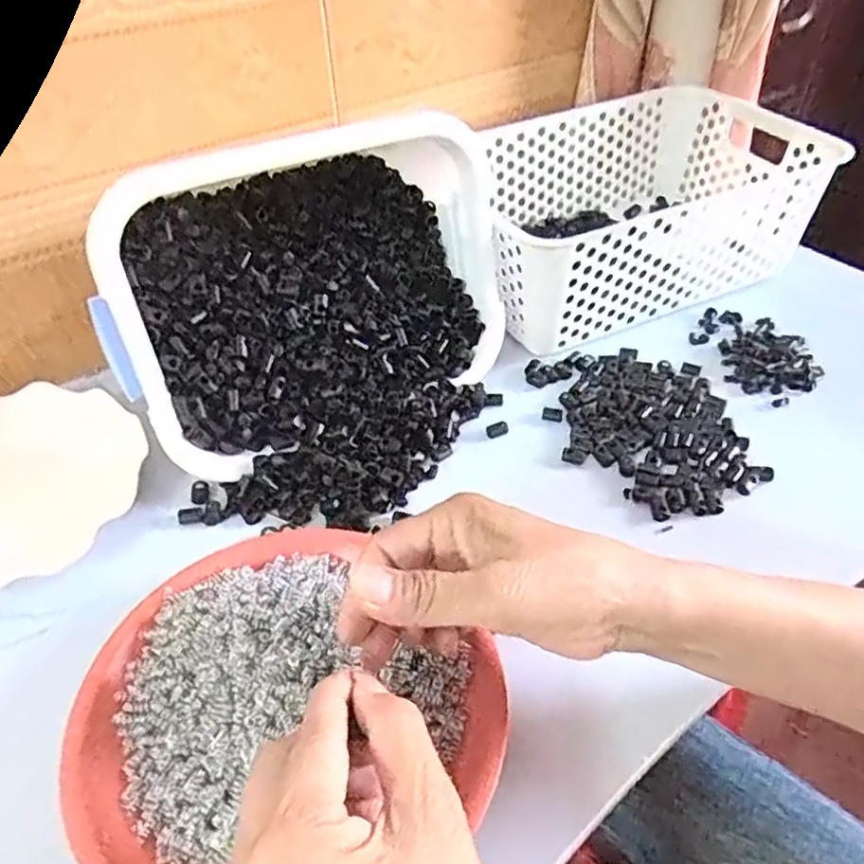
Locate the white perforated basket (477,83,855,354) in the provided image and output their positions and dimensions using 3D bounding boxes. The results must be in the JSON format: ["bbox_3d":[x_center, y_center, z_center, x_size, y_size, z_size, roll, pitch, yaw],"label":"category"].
[{"bbox_3d":[0.173,-0.201,0.605,0.309,0.120,0.199,-19,46,-17],"label":"white perforated basket"}]

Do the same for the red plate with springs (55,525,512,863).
[{"bbox_3d":[-0.064,0.127,0.319,0.192,0.028,0.193,-1,44,1],"label":"red plate with springs"}]

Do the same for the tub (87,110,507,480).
[{"bbox_3d":[-0.081,-0.104,0.464,0.265,0.171,0.157,-18,46,-16],"label":"tub"}]

